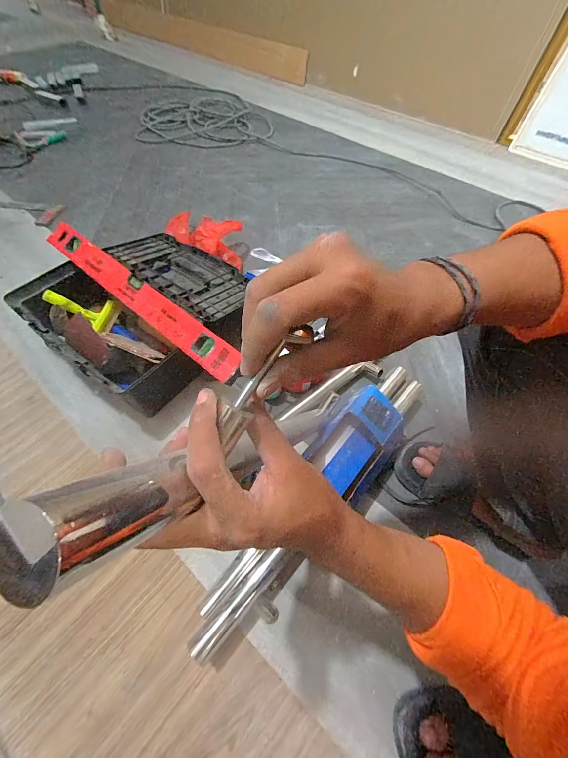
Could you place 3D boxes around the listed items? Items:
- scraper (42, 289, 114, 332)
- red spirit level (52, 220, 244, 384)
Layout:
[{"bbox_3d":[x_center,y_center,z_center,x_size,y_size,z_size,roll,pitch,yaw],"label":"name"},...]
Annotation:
[{"bbox_3d":[-0.474,-0.165,0.720,0.139,0.021,0.081,21,58,-13],"label":"scraper"},{"bbox_3d":[-0.306,-0.178,0.631,0.602,0.027,0.061,36,63,20],"label":"red spirit level"}]

